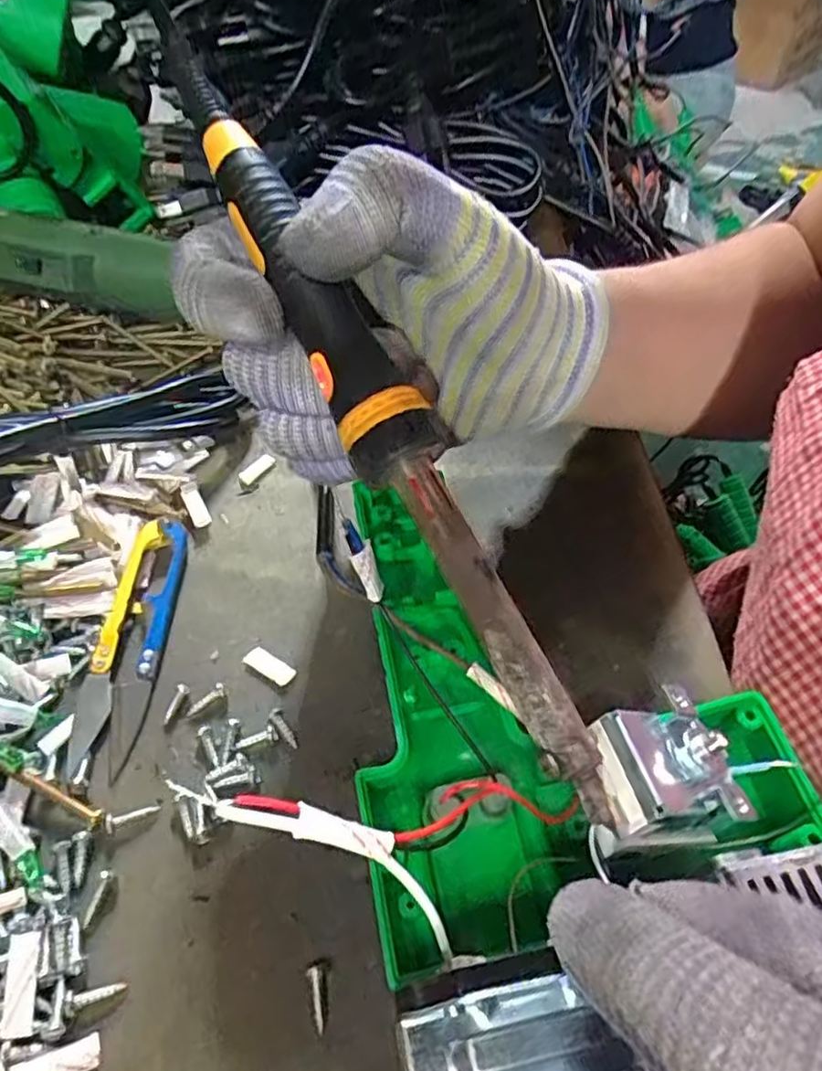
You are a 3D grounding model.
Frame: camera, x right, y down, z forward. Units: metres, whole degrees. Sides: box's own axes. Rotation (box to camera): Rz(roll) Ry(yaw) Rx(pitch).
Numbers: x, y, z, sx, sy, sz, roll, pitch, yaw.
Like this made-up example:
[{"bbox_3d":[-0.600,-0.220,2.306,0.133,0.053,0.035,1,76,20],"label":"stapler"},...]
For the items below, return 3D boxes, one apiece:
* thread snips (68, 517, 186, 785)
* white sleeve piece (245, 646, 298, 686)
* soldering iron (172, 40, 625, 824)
[{"bbox_3d":[-0.098,0.034,0.241,0.023,0.006,0.096,0,48,-1],"label":"thread snips"},{"bbox_3d":[-0.049,0.044,0.236,0.019,0.004,0.008,26,53,21],"label":"white sleeve piece"},{"bbox_3d":[-0.010,-0.037,0.186,0.029,0.029,0.227,-23,74,-21],"label":"soldering iron"}]

